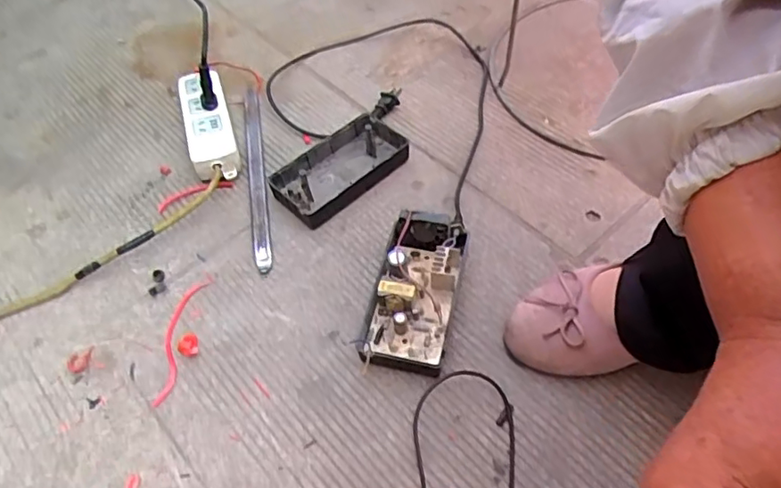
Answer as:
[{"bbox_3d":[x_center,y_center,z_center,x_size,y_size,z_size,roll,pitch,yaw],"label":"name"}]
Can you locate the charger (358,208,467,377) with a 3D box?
[{"bbox_3d":[0.023,0.044,0.558,0.075,0.054,0.149,10,57,10],"label":"charger"}]

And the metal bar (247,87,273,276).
[{"bbox_3d":[-0.158,-0.099,0.688,0.021,0.010,0.290,-10,56,-4],"label":"metal bar"}]

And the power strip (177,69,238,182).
[{"bbox_3d":[-0.221,-0.146,0.717,0.057,0.038,0.171,-17,56,-9],"label":"power strip"}]

